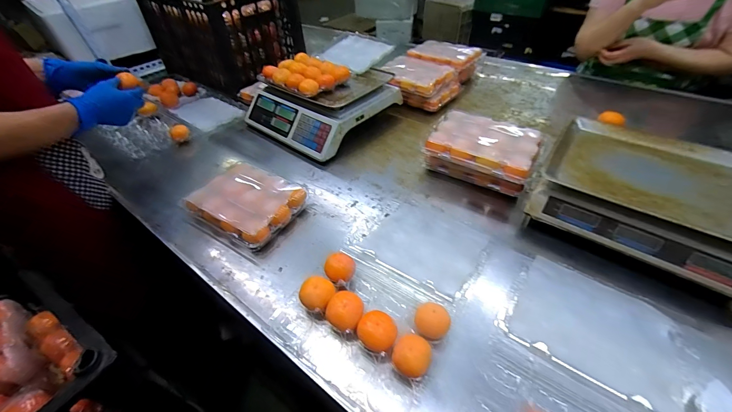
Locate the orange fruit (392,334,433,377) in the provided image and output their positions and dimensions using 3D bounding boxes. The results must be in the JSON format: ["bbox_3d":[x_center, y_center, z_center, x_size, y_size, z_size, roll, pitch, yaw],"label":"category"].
[{"bbox_3d":[0.059,0.197,0.402,0.046,0.044,0.047,-2,44,2],"label":"orange fruit"}]

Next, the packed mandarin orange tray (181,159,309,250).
[{"bbox_3d":[-0.238,-0.011,0.633,0.212,0.063,0.168,21,49,23],"label":"packed mandarin orange tray"}]

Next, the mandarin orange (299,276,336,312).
[{"bbox_3d":[-0.072,0.137,0.466,0.048,0.047,0.043,21,49,24],"label":"mandarin orange"}]

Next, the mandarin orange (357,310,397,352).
[{"bbox_3d":[0.015,0.172,0.423,0.050,0.037,0.046,-2,44,2],"label":"mandarin orange"}]

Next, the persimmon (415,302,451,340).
[{"bbox_3d":[0.092,0.162,0.433,0.045,0.034,0.050,13,46,16],"label":"persimmon"}]

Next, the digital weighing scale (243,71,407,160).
[{"bbox_3d":[-0.124,-0.279,0.866,0.321,0.125,0.311,29,53,30],"label":"digital weighing scale"}]

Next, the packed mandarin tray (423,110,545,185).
[{"bbox_3d":[0.241,-0.130,0.639,0.210,0.046,0.150,19,48,22],"label":"packed mandarin tray"}]

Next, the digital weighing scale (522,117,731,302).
[{"bbox_3d":[0.515,-0.015,0.560,0.349,0.108,0.288,28,52,29],"label":"digital weighing scale"}]

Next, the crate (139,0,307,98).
[{"bbox_3d":[-0.481,-0.617,1.111,0.407,0.252,0.373,25,50,26],"label":"crate"}]

